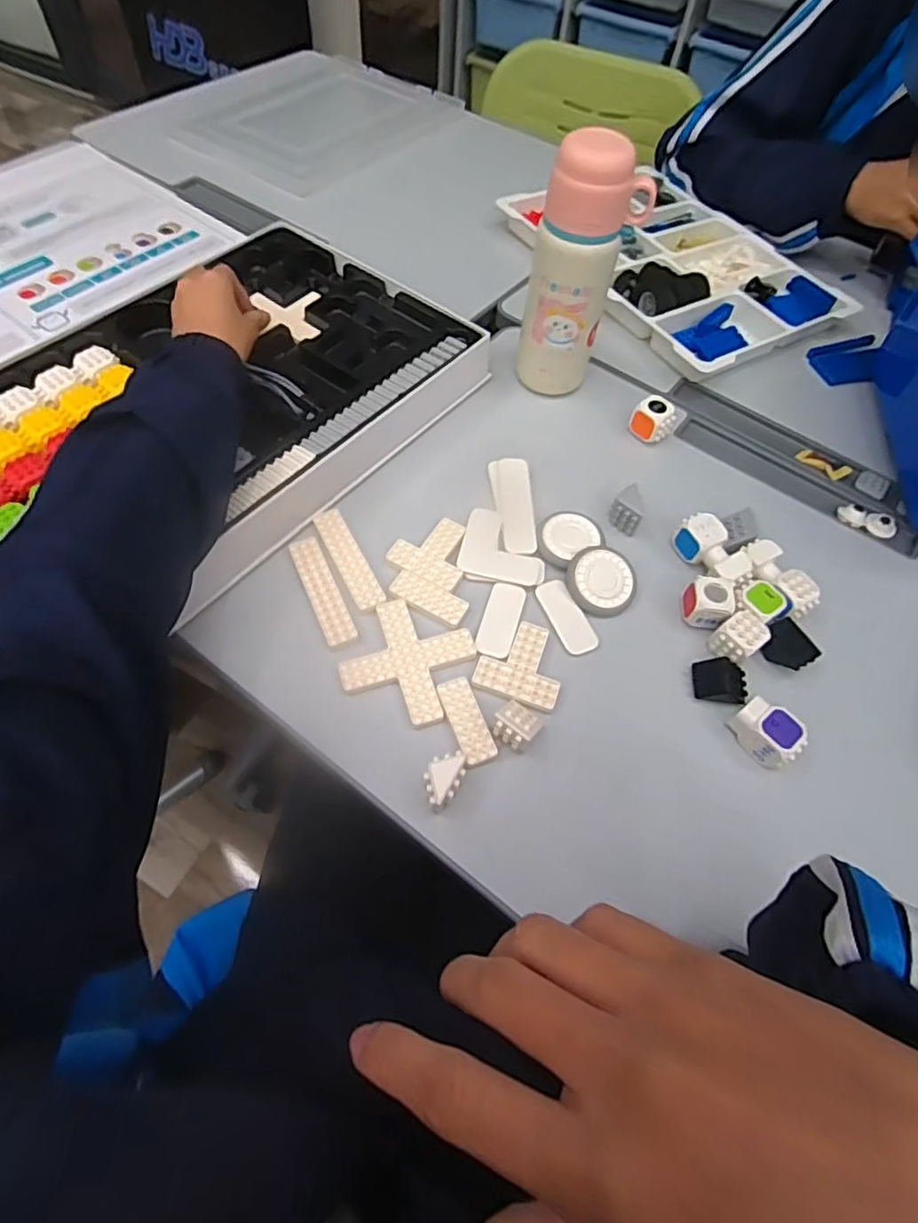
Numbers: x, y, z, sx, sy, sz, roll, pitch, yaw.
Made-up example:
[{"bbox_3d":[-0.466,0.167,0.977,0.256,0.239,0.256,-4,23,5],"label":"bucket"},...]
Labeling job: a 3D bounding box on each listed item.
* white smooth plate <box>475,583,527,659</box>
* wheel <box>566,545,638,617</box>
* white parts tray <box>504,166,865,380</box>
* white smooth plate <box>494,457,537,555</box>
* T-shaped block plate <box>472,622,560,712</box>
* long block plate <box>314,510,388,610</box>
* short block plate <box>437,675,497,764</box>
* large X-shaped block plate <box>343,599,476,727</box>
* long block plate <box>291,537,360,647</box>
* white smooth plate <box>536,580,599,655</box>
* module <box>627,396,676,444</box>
[{"bbox_3d":[0.034,0.006,0.469,0.028,0.004,0.068,16,60,5],"label":"white smooth plate"},{"bbox_3d":[0.118,-0.026,0.485,0.056,0.015,0.060,2,59,-3],"label":"wheel"},{"bbox_3d":[0.262,-0.436,0.730,0.264,0.034,0.374,-27,65,-19],"label":"white parts tray"},{"bbox_3d":[0.050,-0.096,0.525,0.031,0.004,0.106,1,59,-4],"label":"white smooth plate"},{"bbox_3d":[0.049,0.038,0.450,0.062,0.004,0.065,19,60,7],"label":"T-shaped block plate"},{"bbox_3d":[-0.091,-0.046,0.487,0.023,0.004,0.105,-23,64,-17],"label":"long block plate"},{"bbox_3d":[0.005,0.076,0.419,0.025,0.004,0.063,-16,62,-14],"label":"short block plate"},{"bbox_3d":[-0.037,0.037,0.446,0.081,0.004,0.083,25,61,10],"label":"large X-shaped block plate"},{"bbox_3d":[-0.109,-0.018,0.471,0.024,0.004,0.104,-21,63,-16],"label":"long block plate"},{"bbox_3d":[0.086,0.003,0.477,0.027,0.004,0.067,-21,63,-16],"label":"white smooth plate"},{"bbox_3d":[0.190,-0.187,0.576,0.031,0.034,0.036,-39,70,-24],"label":"module"}]

